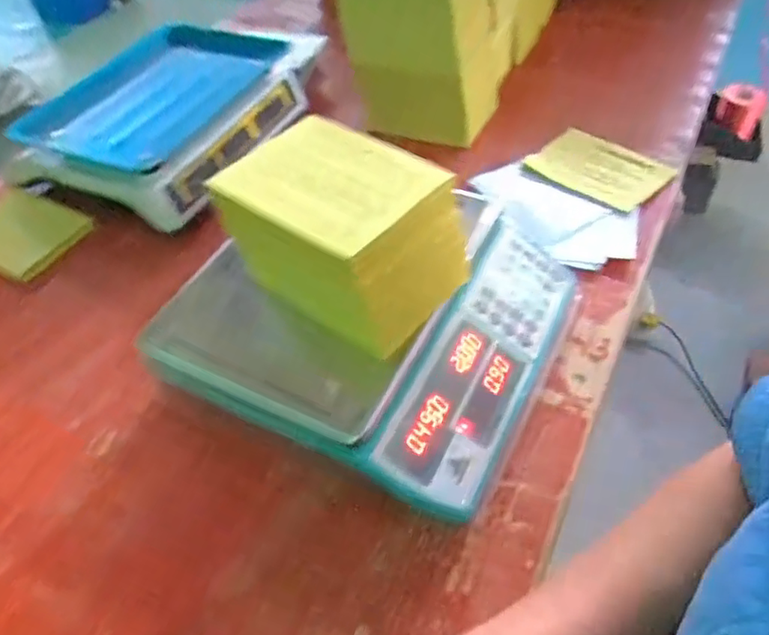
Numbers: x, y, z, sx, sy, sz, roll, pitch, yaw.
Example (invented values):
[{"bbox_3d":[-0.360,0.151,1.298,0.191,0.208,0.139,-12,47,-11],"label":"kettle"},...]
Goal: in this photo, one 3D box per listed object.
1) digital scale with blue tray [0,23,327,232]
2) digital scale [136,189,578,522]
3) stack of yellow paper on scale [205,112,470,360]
[{"bbox_3d":[-0.275,-0.278,0.806,0.227,0.100,0.349,18,54,19],"label":"digital scale with blue tray"},{"bbox_3d":[0.000,-0.003,0.548,0.291,0.090,0.304,20,55,21],"label":"digital scale"},{"bbox_3d":[-0.036,-0.071,0.497,0.173,0.117,0.121,26,57,24],"label":"stack of yellow paper on scale"}]

